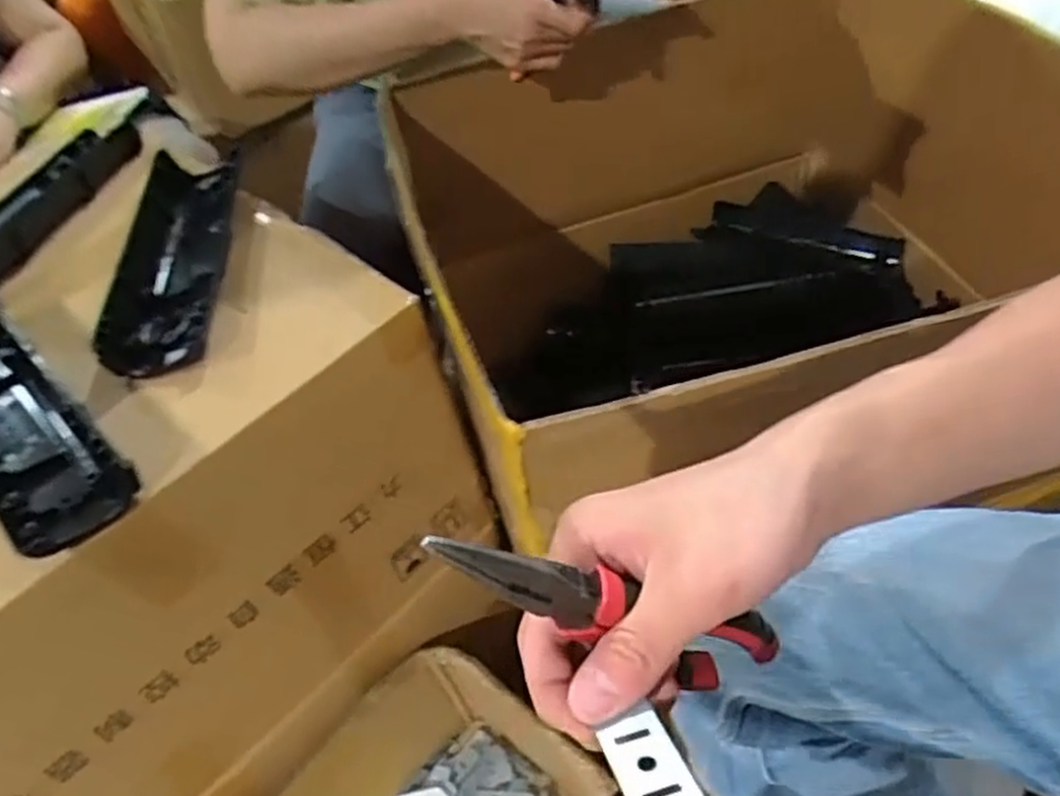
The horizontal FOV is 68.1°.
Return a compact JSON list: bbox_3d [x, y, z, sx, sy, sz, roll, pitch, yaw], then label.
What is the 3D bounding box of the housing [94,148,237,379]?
[{"bbox_3d":[-0.263,-0.118,0.595,0.063,0.029,0.260,-12,47,1],"label":"housing"}]

